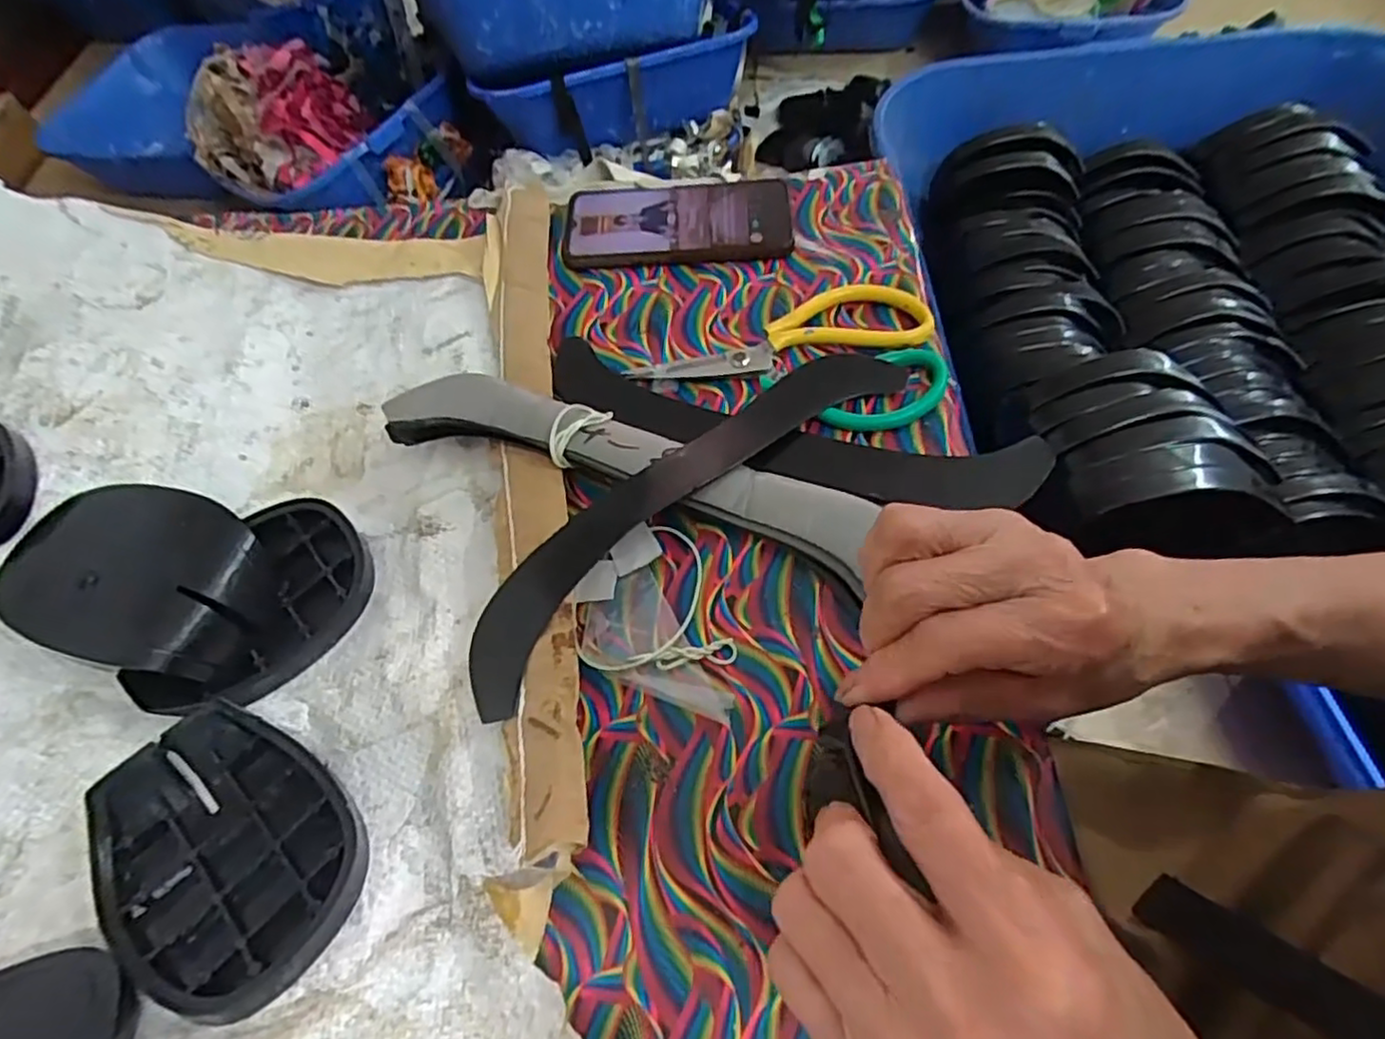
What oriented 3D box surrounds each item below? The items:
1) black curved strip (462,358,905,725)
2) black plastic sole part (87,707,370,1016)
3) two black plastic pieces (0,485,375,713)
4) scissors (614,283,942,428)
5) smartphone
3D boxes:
[{"bbox_3d":[-0.004,-0.019,0.366,0.295,0.024,0.069,-42,65,-17],"label":"black curved strip"},{"bbox_3d":[-0.197,0.140,0.284,0.117,0.030,0.083,29,67,20],"label":"black plastic sole part"},{"bbox_3d":[-0.253,0.023,0.339,0.143,0.048,0.120,22,65,17],"label":"two black plastic pieces"},{"bbox_3d":[0.057,-0.098,0.407,0.181,0.014,0.104,-4,60,3],"label":"scissors"},{"bbox_3d":[-0.012,-0.216,0.480,0.158,0.013,0.079,-4,60,4],"label":"smartphone"}]

